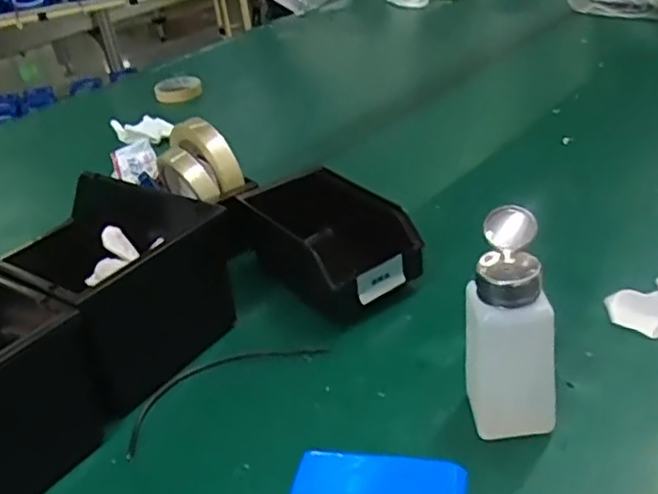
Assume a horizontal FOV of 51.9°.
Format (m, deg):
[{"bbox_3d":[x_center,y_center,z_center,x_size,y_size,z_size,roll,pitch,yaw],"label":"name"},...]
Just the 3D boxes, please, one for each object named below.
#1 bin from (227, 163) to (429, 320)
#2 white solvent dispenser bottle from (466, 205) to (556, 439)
[{"bbox_3d":[-0.003,-0.006,0.634,0.103,0.078,0.160,-27,37,-28],"label":"bin"},{"bbox_3d":[0.123,0.054,0.451,0.056,0.146,0.071,0,33,11],"label":"white solvent dispenser bottle"}]

